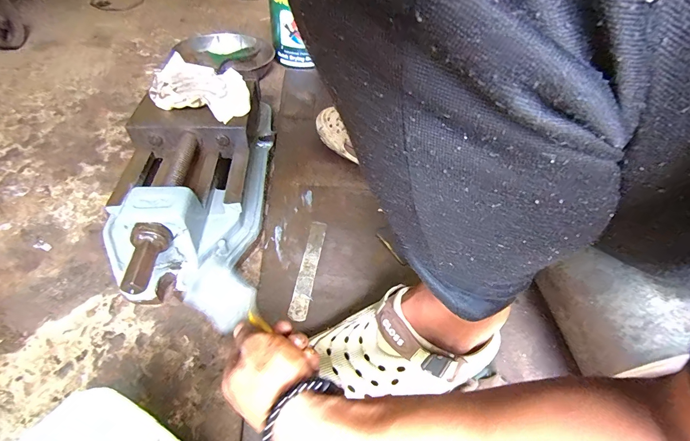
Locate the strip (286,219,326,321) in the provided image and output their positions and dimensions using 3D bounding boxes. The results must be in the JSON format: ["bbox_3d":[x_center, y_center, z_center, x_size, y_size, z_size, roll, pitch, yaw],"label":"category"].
[{"bbox_3d":[-0.051,0.064,0.466,0.024,0.004,0.162,8,47,2],"label":"strip"}]

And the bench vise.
[{"bbox_3d":[-0.231,-0.059,0.497,0.200,0.129,0.414,-1,48,-4],"label":"bench vise"}]

